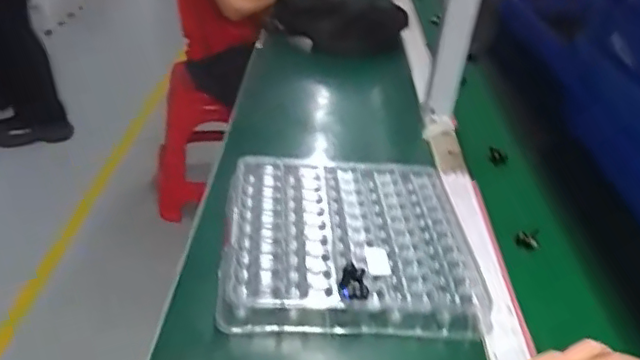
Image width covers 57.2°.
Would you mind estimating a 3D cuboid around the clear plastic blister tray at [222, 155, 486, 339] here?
[{"bbox_3d":[0.029,0.061,0.658,0.264,0.039,0.262,2,33,-5],"label":"clear plastic blister tray"}]

